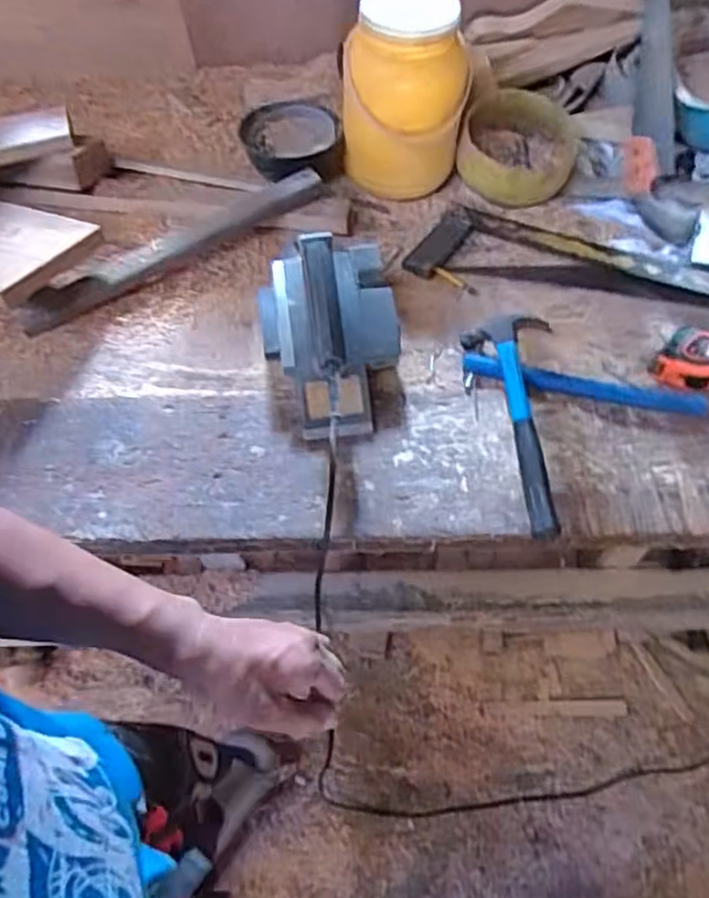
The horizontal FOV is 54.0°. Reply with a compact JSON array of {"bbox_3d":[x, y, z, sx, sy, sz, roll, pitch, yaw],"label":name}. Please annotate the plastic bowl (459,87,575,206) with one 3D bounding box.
[{"bbox_3d":[0.232,-0.423,0.977,0.164,0.071,0.170,12,59,6],"label":"plastic bowl"}]

